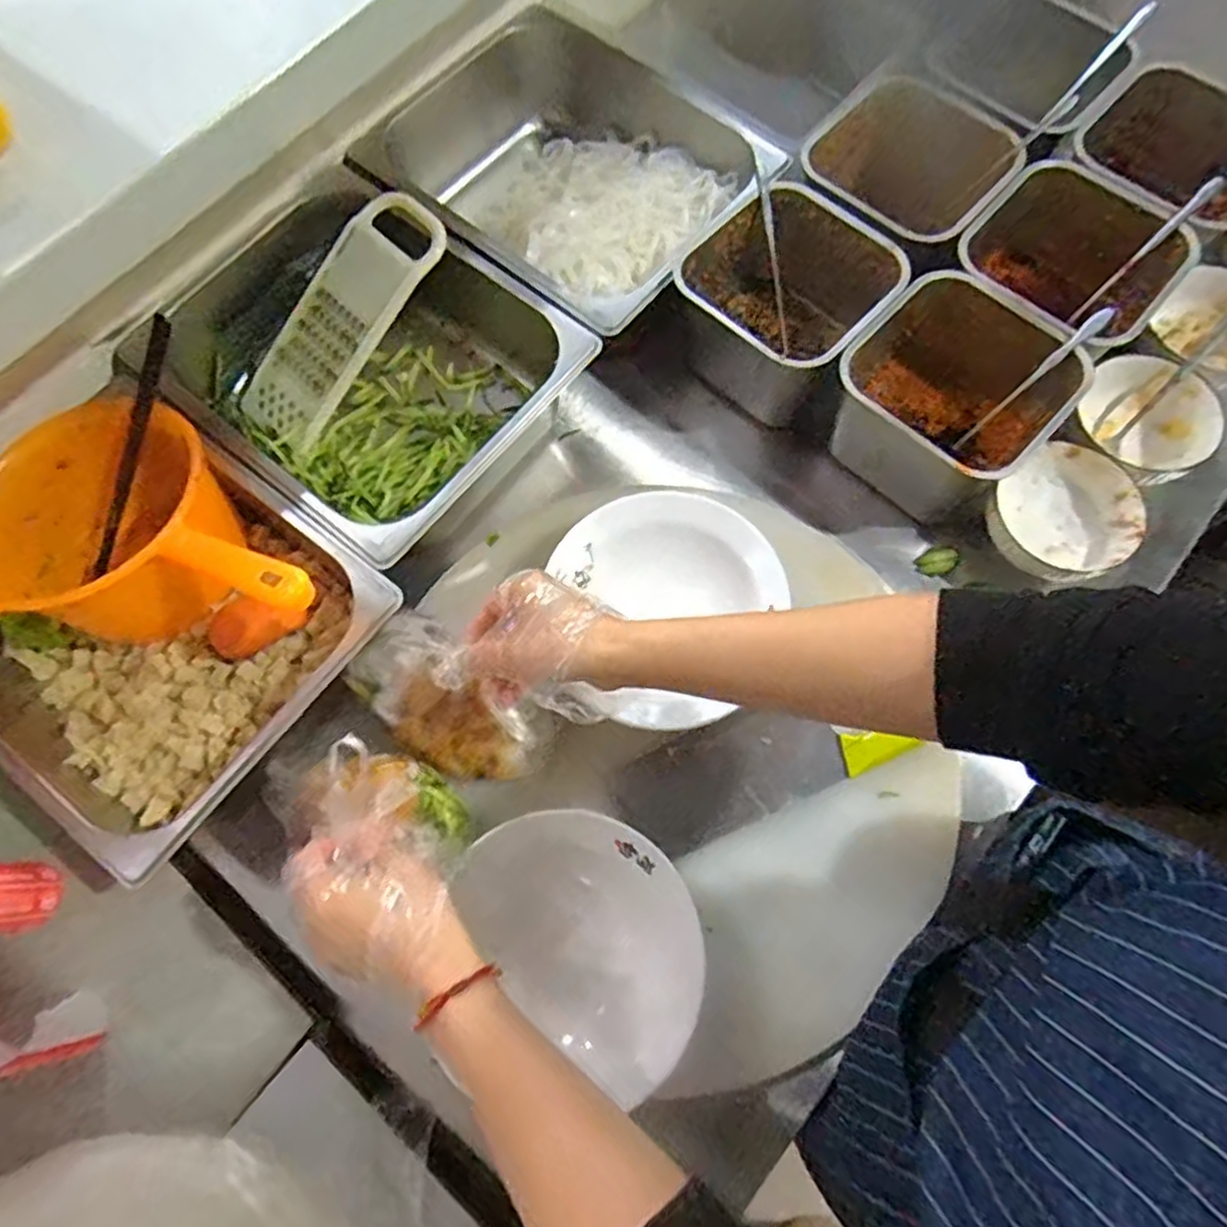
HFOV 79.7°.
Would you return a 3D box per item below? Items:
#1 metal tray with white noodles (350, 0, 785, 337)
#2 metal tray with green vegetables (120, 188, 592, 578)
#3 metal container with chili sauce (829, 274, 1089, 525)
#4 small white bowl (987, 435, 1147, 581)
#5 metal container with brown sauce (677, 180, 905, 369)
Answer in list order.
[{"bbox_3d":[-0.041,-0.407,0.714,0.330,0.099,0.265,39,77,14],"label":"metal tray with white noodles"},{"bbox_3d":[-0.215,-0.215,0.657,0.323,0.101,0.269,39,77,14],"label":"metal tray with green vegetables"},{"bbox_3d":[0.282,-0.184,0.625,0.162,0.104,0.144,40,77,14],"label":"metal container with chili sauce"},{"bbox_3d":[0.367,-0.074,0.614,0.112,0.059,0.106,-1,71,2],"label":"small white bowl"},{"bbox_3d":[0.148,-0.269,0.656,0.153,0.112,0.156,41,77,14],"label":"metal container with brown sauce"}]

